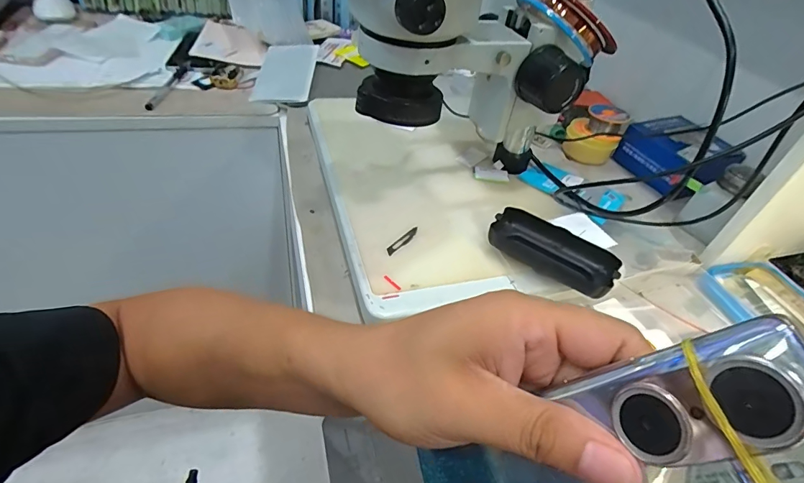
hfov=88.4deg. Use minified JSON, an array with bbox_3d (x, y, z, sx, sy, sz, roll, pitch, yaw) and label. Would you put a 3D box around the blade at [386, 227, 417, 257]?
[{"bbox_3d":[0.002,-0.002,0.383,0.008,0.004,0.044,34,49,23],"label":"blade"}]

